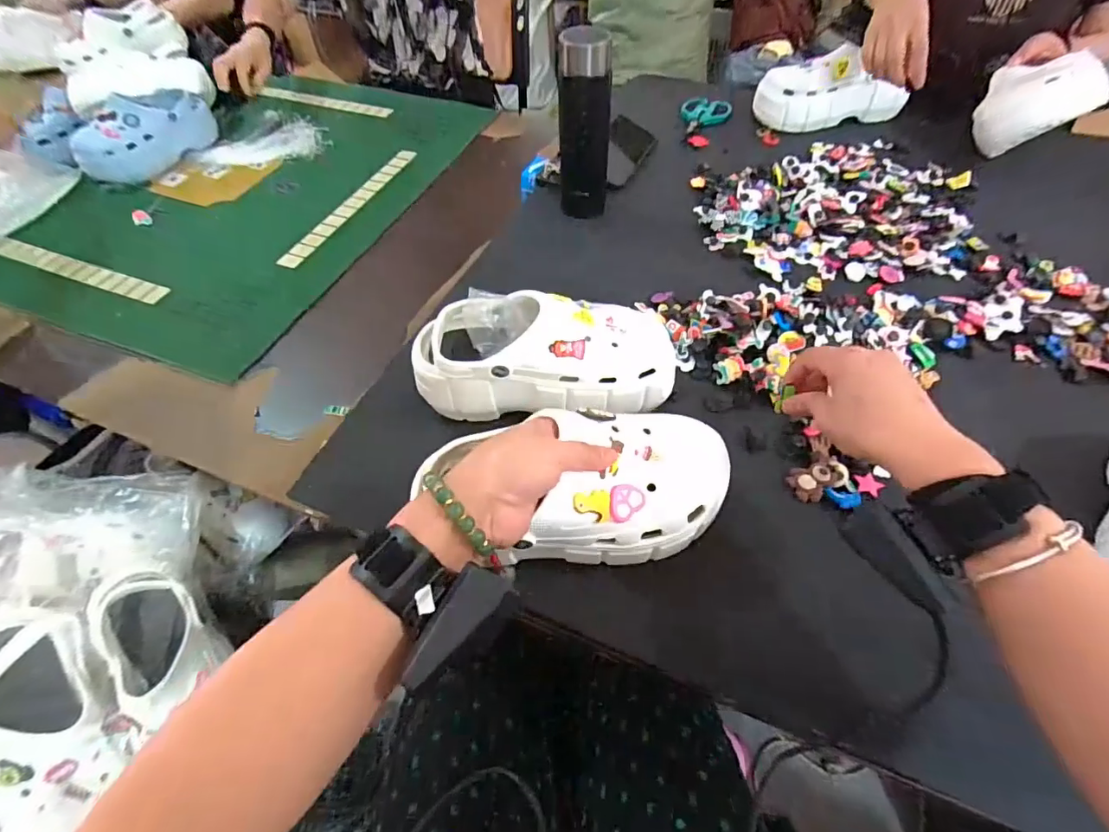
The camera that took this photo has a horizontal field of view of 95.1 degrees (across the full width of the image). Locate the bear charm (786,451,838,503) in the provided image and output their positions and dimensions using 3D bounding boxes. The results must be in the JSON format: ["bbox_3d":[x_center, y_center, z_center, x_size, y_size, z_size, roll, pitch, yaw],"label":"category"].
[{"bbox_3d":[0.235,0.056,0.461,0.042,0.008,0.034,-40,56,2],"label":"bear charm"}]

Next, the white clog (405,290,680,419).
[{"bbox_3d":[-0.010,-0.064,0.489,0.244,0.090,0.090,0,54,3],"label":"white clog"}]

